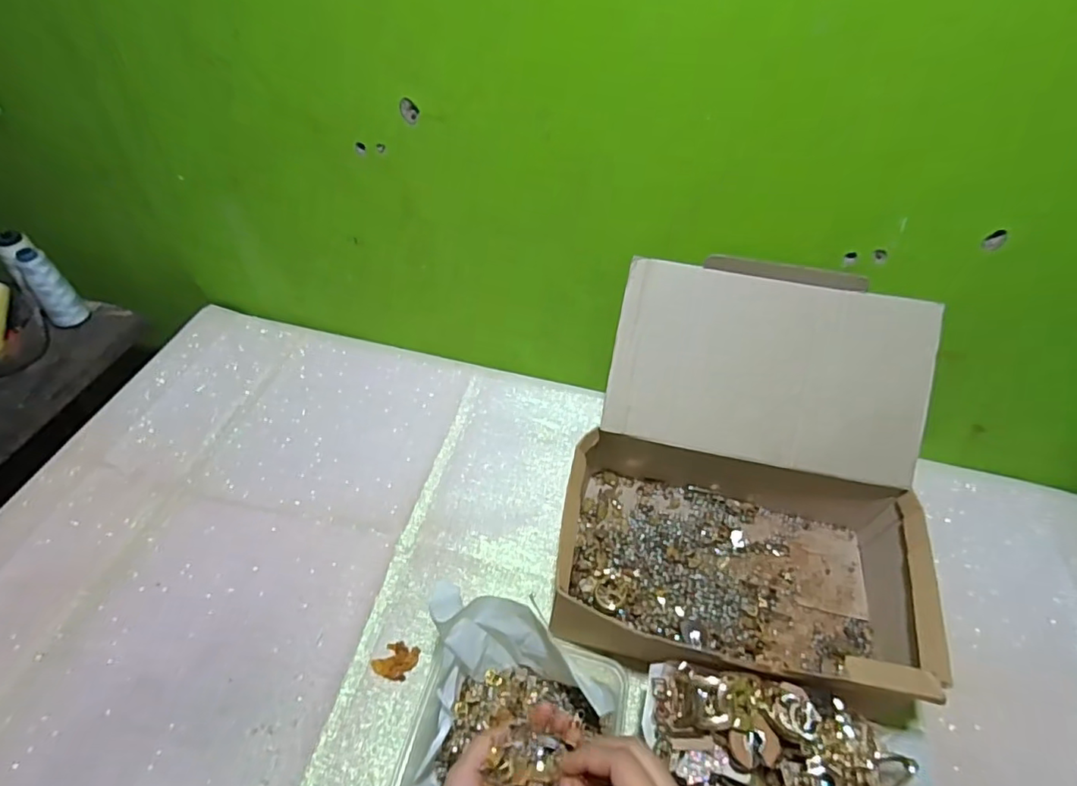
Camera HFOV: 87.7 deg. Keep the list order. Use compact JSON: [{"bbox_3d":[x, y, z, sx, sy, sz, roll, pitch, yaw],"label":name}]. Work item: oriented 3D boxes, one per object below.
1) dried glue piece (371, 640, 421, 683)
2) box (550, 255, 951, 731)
[{"bbox_3d":[-0.136,0.254,0.536,0.037,0.007,0.035,18,50,13],"label":"dried glue piece"},{"bbox_3d":[0.212,0.079,0.553,0.325,0.226,0.349,13,49,9],"label":"box"}]

